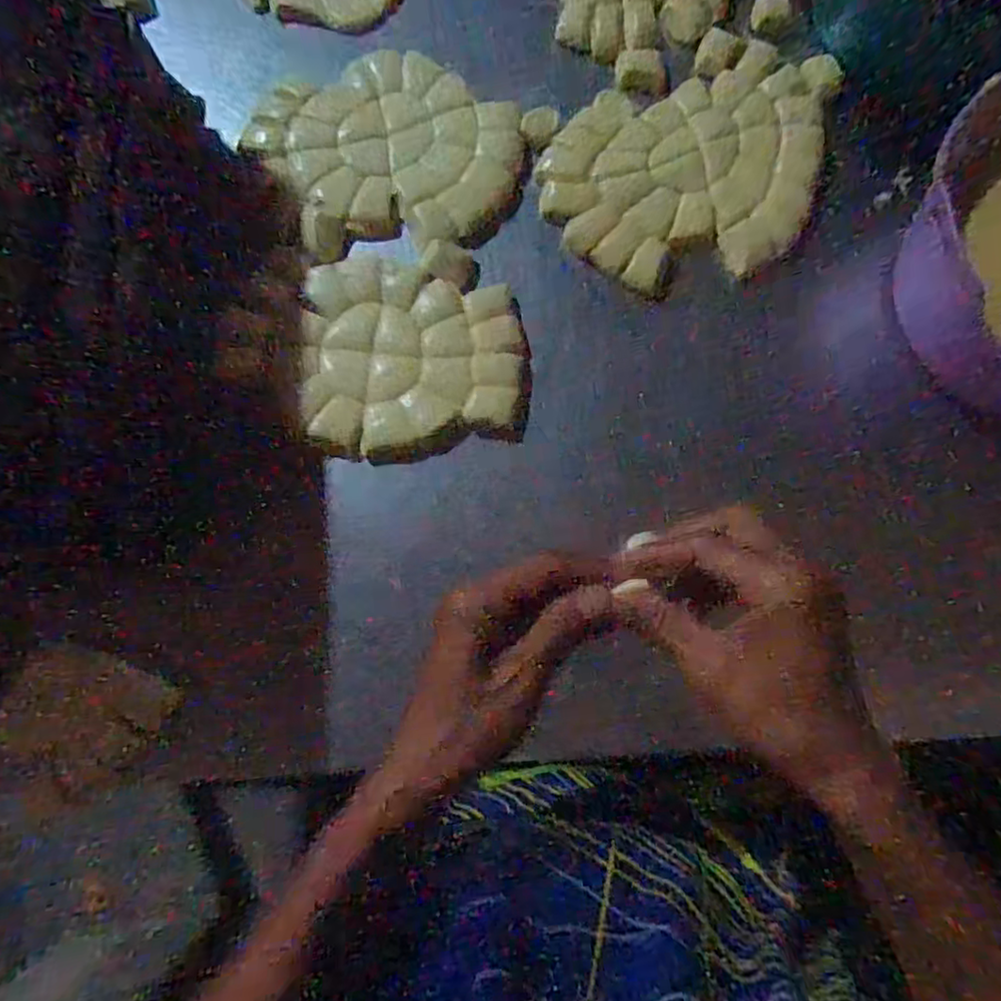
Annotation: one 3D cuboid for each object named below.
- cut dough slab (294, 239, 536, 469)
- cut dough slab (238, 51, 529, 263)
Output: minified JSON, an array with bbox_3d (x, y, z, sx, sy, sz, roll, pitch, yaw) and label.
[{"bbox_3d":[-0.068,-0.121,0.530,0.176,0.025,0.175,-4,79,-1],"label":"cut dough slab"},{"bbox_3d":[-0.091,-0.303,0.558,0.218,0.017,0.186,-20,80,-4],"label":"cut dough slab"}]

